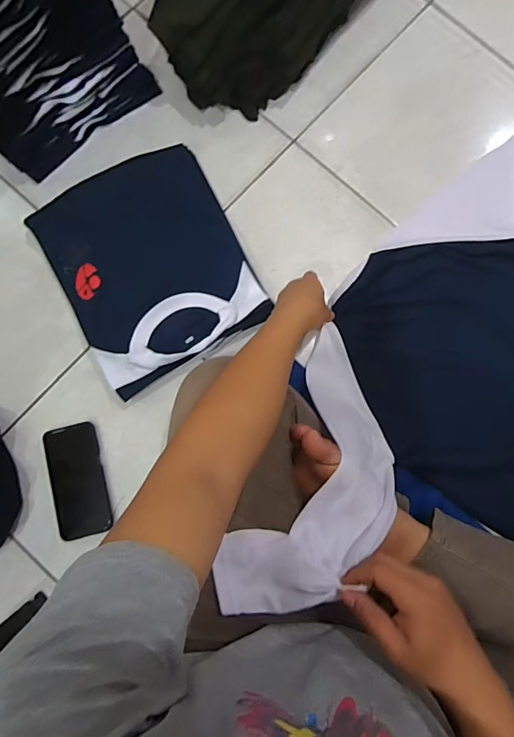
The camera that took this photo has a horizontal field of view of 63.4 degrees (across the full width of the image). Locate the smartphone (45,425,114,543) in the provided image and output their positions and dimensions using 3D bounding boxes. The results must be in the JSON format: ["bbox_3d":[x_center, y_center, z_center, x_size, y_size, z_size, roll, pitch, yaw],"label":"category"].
[{"bbox_3d":[-0.275,0.170,0.638,0.076,0.008,0.165,-14,78,-11],"label":"smartphone"}]

